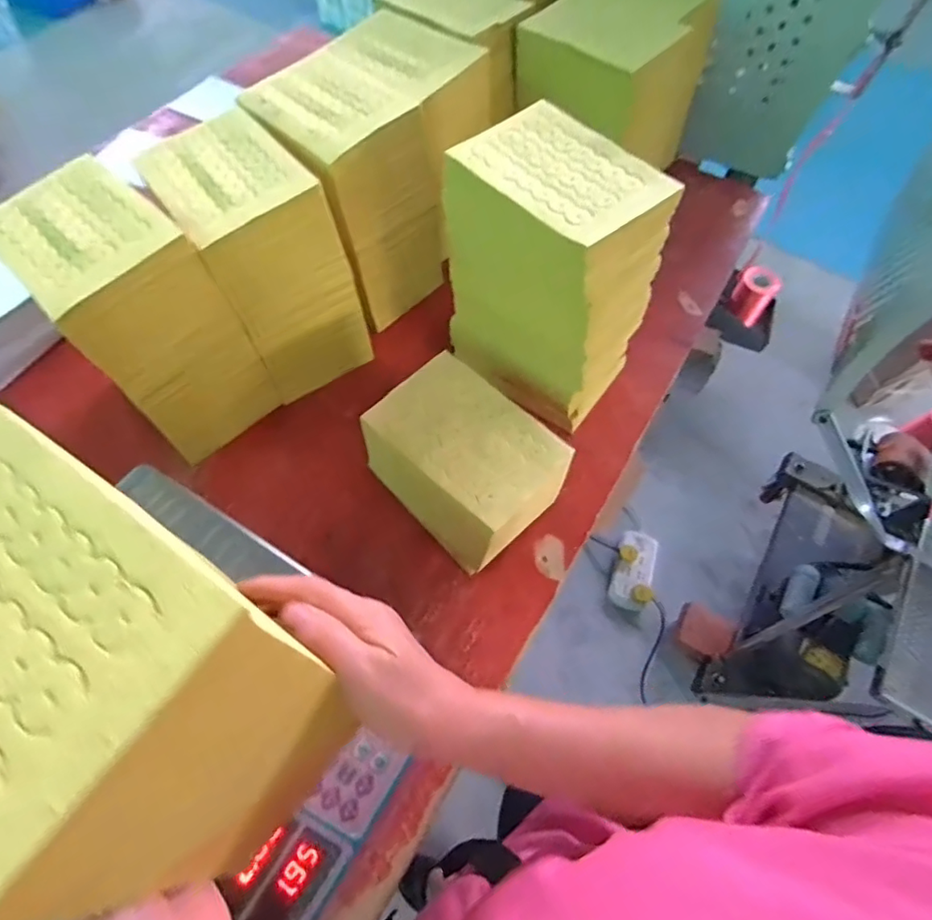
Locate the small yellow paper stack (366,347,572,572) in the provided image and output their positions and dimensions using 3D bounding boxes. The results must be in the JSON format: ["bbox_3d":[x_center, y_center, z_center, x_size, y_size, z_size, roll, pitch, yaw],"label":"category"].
[{"bbox_3d":[0.003,0.013,0.524,0.179,0.121,0.125,40,66,17],"label":"small yellow paper stack"}]

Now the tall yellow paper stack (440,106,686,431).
[{"bbox_3d":[0.079,-0.176,0.537,0.179,0.224,0.118,39,66,16],"label":"tall yellow paper stack"}]

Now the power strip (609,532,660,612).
[{"bbox_3d":[0.449,0.278,1.430,0.106,0.055,0.217,19,62,7],"label":"power strip"}]

